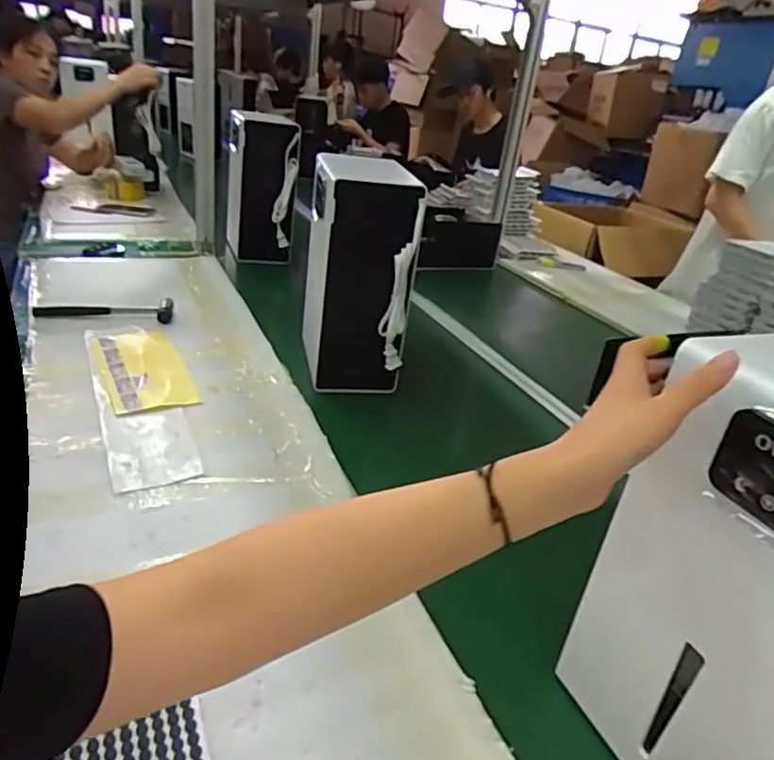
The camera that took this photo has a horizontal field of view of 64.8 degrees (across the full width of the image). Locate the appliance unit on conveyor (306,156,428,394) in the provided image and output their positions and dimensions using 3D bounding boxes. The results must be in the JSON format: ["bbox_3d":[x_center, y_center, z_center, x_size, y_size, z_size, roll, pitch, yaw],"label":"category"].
[{"bbox_3d":[-0.048,-0.165,1.008,0.162,0.351,0.210,5,27,-10],"label":"appliance unit on conveyor"}]

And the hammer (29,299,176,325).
[{"bbox_3d":[-0.537,-0.126,1.162,0.252,0.035,0.051,5,27,-10],"label":"hammer"}]

